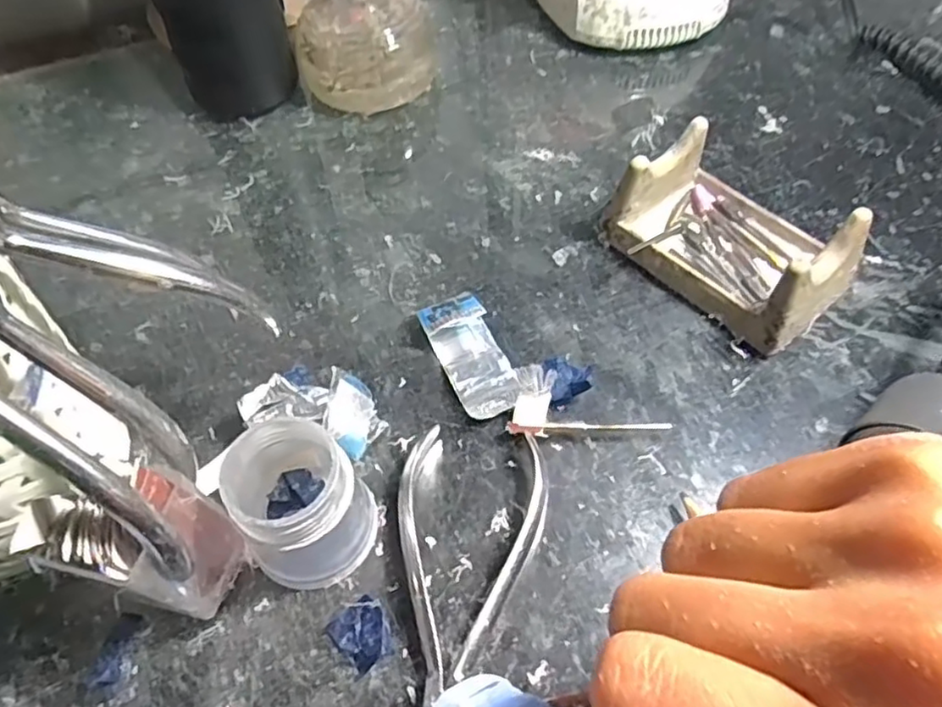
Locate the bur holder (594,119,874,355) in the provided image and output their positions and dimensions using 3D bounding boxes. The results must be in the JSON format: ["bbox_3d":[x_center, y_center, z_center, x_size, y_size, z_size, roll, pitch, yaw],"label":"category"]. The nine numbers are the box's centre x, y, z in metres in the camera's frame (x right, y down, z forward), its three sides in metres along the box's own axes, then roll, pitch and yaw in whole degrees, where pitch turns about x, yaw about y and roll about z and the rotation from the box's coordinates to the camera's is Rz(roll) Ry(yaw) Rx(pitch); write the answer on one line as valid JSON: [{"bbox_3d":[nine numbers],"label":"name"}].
[{"bbox_3d":[0.117,-0.054,0.291,0.061,0.044,0.095,-36,62,-21],"label":"bur holder"}]

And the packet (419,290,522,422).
[{"bbox_3d":[0.001,0.000,0.275,0.026,0.014,0.056,-23,58,-14],"label":"packet"}]

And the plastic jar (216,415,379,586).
[{"bbox_3d":[-0.057,0.050,0.220,0.042,0.049,0.042,-1,55,1],"label":"plastic jar"}]

